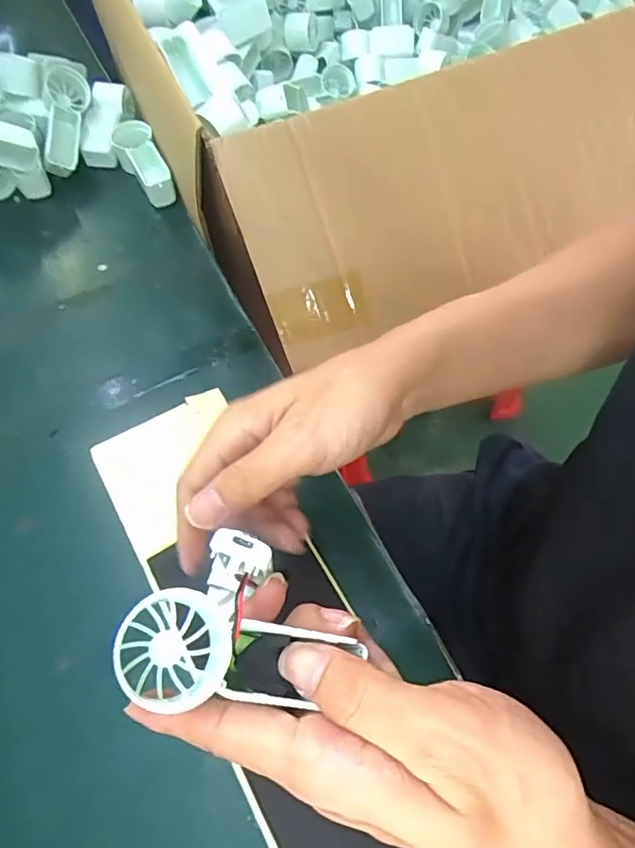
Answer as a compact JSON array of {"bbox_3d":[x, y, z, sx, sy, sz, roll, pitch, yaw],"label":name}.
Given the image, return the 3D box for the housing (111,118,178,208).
[{"bbox_3d":[-0.171,-0.254,0.532,0.039,0.032,0.105,-21,65,-10],"label":"housing"}]

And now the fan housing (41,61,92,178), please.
[{"bbox_3d":[-0.252,-0.301,0.538,0.044,0.024,0.106,1,85,1],"label":"fan housing"}]

